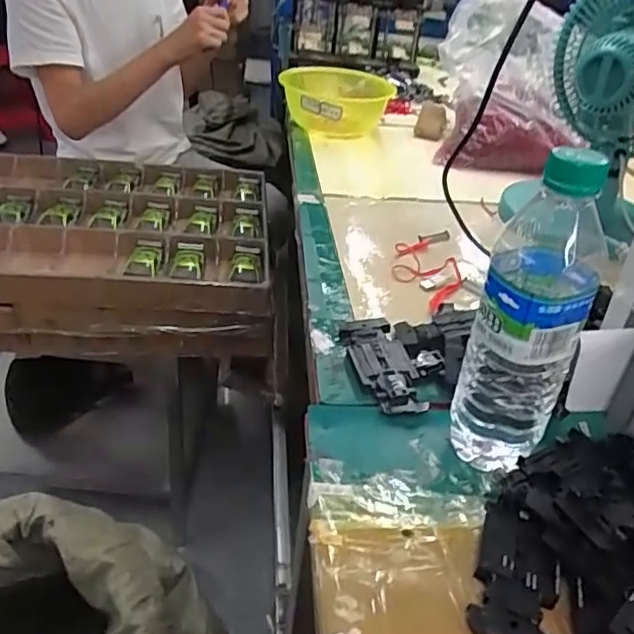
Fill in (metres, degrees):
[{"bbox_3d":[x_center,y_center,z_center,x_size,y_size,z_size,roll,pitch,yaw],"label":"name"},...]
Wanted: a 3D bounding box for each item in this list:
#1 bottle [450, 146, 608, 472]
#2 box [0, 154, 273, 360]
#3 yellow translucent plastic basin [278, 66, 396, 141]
[{"bbox_3d":[0.135,0.008,0.398,0.063,0.212,0.063,16,35,14],"label":"bottle"},{"bbox_3d":[-0.413,-0.118,1.066,0.637,0.158,0.431,0,34,-8],"label":"box"},{"bbox_3d":[0.034,-0.367,1.045,0.179,0.083,0.221,0,34,-9],"label":"yellow translucent plastic basin"}]

